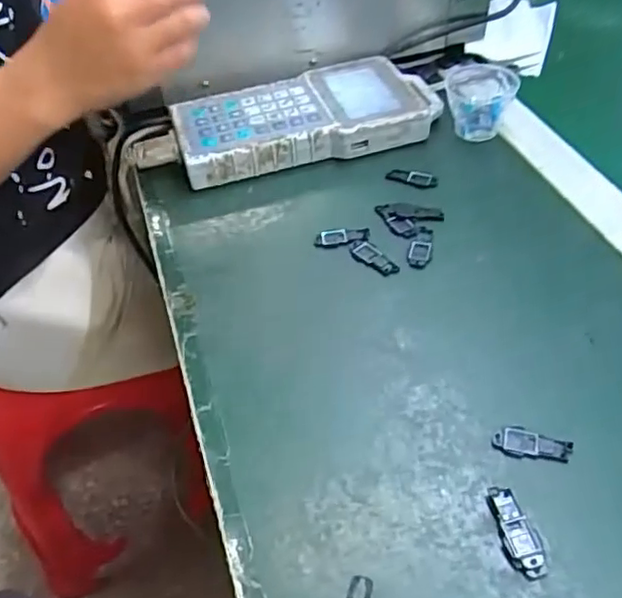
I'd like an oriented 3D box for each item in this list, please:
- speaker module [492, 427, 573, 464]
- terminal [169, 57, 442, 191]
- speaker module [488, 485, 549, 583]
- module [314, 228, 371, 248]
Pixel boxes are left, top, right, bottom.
[{"bbox_3d":[0.117,0.076,0.336,0.039,0.004,0.016,8,49,15],"label":"speaker module"},{"bbox_3d":[-0.003,-0.156,0.548,0.219,0.035,0.100,-14,47,-6],"label":"terminal"},{"bbox_3d":[0.100,0.112,0.306,0.016,0.004,0.044,-10,47,-2],"label":"speaker module"},{"bbox_3d":[0.023,-0.046,0.463,0.039,0.004,0.015,-3,47,4],"label":"module"}]

